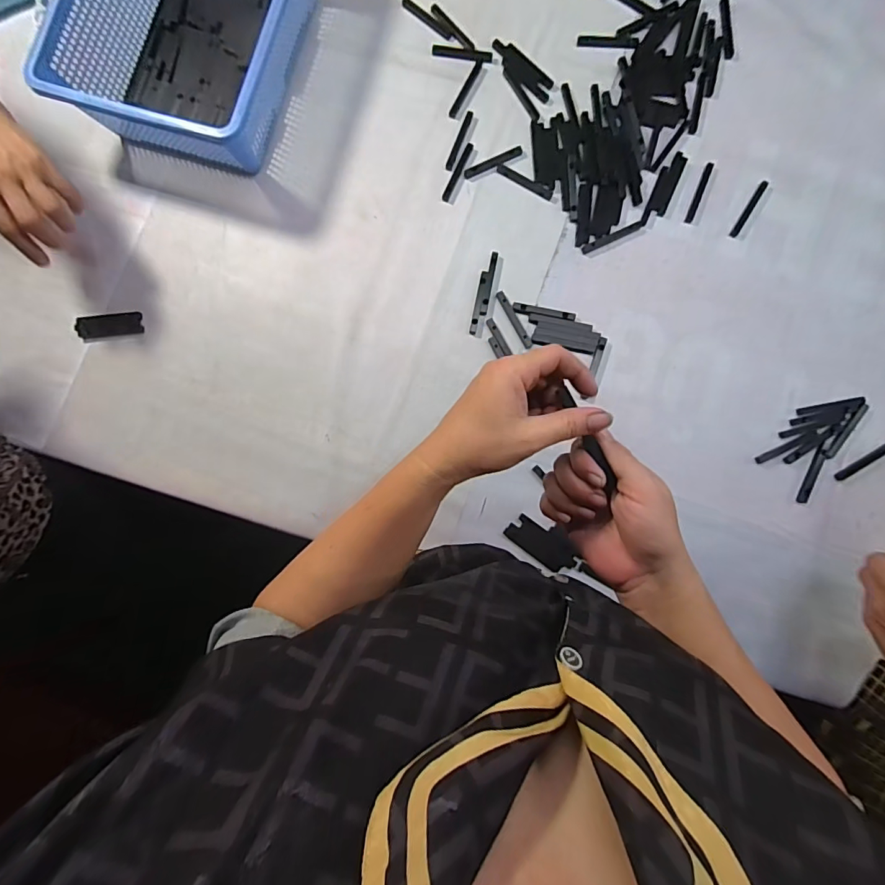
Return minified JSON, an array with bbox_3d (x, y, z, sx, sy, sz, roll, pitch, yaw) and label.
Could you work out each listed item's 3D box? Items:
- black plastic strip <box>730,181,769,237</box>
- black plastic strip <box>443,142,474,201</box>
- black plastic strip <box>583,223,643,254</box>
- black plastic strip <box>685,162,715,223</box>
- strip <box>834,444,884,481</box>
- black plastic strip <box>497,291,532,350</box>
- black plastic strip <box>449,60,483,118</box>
[{"bbox_3d":[0.358,-0.272,0.539,0.010,0.005,0.073,32,86,4],"label":"black plastic strip"},{"bbox_3d":[0.019,-0.327,0.559,0.010,0.004,0.077,25,86,3],"label":"black plastic strip"},{"bbox_3d":[0.200,-0.243,0.543,0.076,0.004,0.009,-26,85,-1],"label":"black plastic strip"},{"bbox_3d":[0.302,-0.293,0.542,0.009,0.005,0.074,22,86,3],"label":"black plastic strip"},{"bbox_3d":[0.471,0.021,0.514,0.073,0.007,0.013,-29,85,-2],"label":"strip"},{"bbox_3d":[0.083,-0.146,0.541,0.012,0.004,0.072,-28,85,-1],"label":"black plastic strip"},{"bbox_3d":[0.028,-0.434,0.565,0.010,0.004,0.077,26,86,3],"label":"black plastic strip"}]

